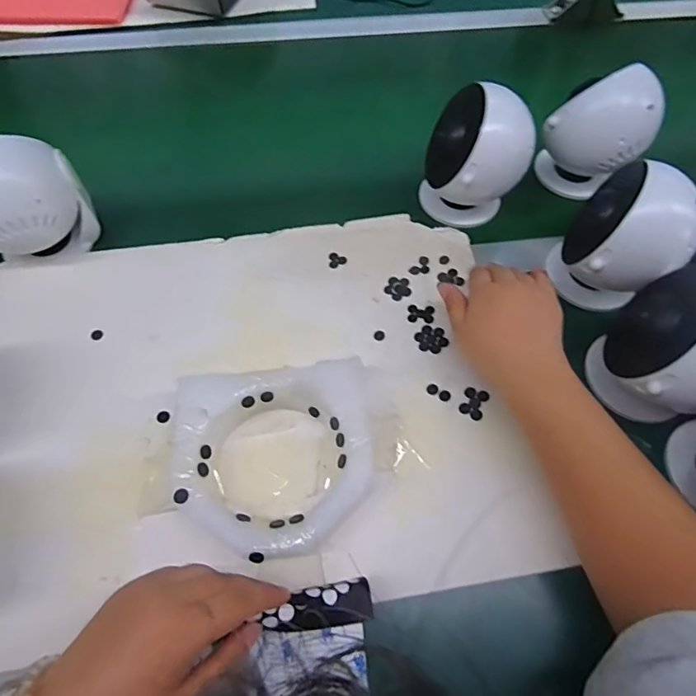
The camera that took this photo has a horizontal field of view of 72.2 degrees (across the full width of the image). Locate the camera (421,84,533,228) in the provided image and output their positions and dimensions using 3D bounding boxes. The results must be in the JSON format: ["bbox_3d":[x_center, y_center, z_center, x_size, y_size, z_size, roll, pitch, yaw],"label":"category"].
[{"bbox_3d":[0.123,-0.183,0.468,0.096,0.116,0.078,23,62,12],"label":"camera"}]

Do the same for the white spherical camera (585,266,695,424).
[{"bbox_3d":[0.244,0.007,0.361,0.087,0.119,0.096,-37,67,-20],"label":"white spherical camera"}]

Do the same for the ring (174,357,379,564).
[{"bbox_3d":[-0.046,0.084,0.360,0.153,0.041,0.135,-9,60,-7],"label":"ring"}]

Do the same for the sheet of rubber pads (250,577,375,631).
[{"bbox_3d":[-0.019,0.166,0.304,0.072,0.007,0.025,1,72,-24],"label":"sheet of rubber pads"}]

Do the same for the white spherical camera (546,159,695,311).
[{"bbox_3d":[0.236,-0.089,0.417,0.095,0.120,0.090,35,65,18],"label":"white spherical camera"}]

